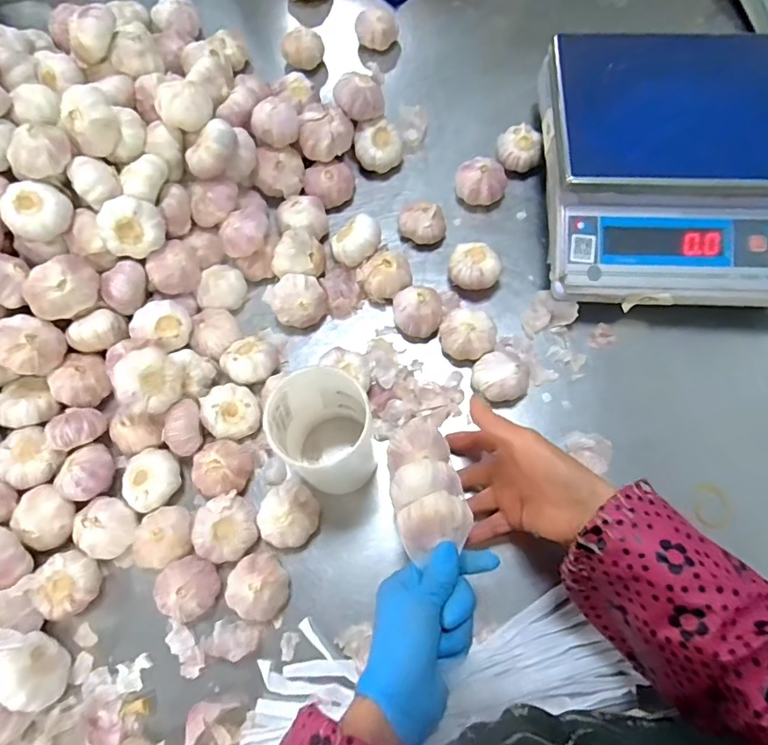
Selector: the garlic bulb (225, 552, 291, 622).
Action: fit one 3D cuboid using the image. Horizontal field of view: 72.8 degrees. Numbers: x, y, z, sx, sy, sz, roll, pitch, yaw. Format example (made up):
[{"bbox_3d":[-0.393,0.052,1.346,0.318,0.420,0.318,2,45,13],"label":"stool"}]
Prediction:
[{"bbox_3d":[-0.118,0.200,0.483,0.051,0.038,0.057,-32,73,-9],"label":"garlic bulb"}]

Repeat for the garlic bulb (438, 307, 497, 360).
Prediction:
[{"bbox_3d":[0.090,-0.041,0.562,0.058,0.034,0.055,-1,71,2],"label":"garlic bulb"}]

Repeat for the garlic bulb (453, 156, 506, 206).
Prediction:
[{"bbox_3d":[0.119,-0.232,0.639,0.058,0.041,0.055,-1,71,2],"label":"garlic bulb"}]

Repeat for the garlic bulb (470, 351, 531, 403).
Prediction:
[{"bbox_3d":[0.122,0.005,0.546,0.056,0.039,0.052,-1,71,2],"label":"garlic bulb"}]

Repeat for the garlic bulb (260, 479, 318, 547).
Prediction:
[{"bbox_3d":[-0.090,0.137,0.502,0.053,0.037,0.059,22,73,10],"label":"garlic bulb"}]

